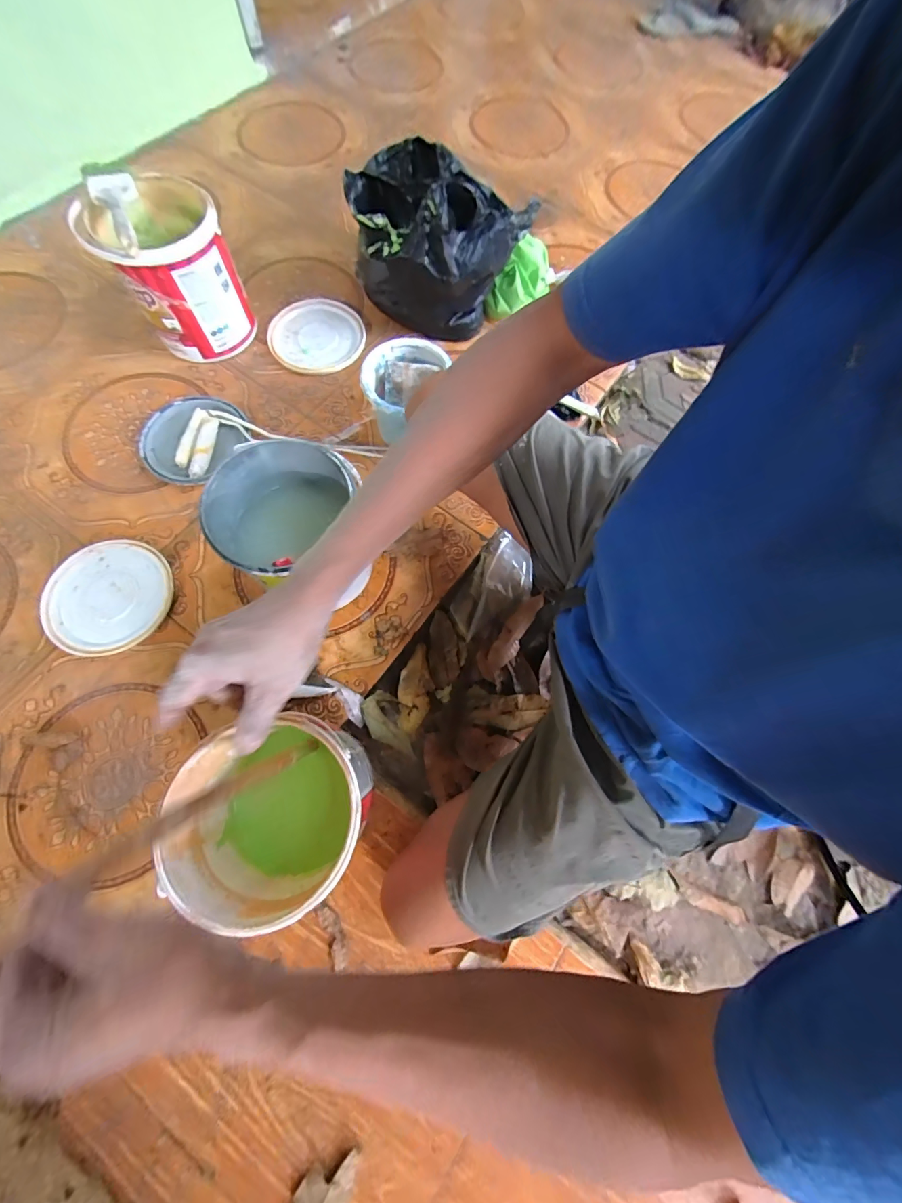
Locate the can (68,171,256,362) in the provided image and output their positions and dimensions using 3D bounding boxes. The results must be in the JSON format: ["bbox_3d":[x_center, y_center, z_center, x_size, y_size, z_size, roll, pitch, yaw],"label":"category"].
[{"bbox_3d":[-0.466,-0.565,0.701,0.183,0.215,0.196,1,72,-2],"label":"can"}]

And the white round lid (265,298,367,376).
[{"bbox_3d":[-0.260,-0.515,0.802,0.175,0.020,0.175,1,72,-2],"label":"white round lid"}]

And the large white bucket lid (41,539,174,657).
[{"bbox_3d":[-0.515,-0.009,0.626,0.175,0.012,0.170,1,72,-2],"label":"large white bucket lid"}]

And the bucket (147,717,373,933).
[{"bbox_3d":[-0.179,0.235,0.474,0.175,0.184,0.170,1,72,-2],"label":"bucket"}]

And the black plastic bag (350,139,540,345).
[{"bbox_3d":[-0.026,-0.600,0.727,0.269,0.231,0.169,22,72,4],"label":"black plastic bag"}]

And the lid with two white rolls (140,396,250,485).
[{"bbox_3d":[-0.439,-0.282,0.709,0.173,0.029,0.178,1,72,-2],"label":"lid with two white rolls"}]

